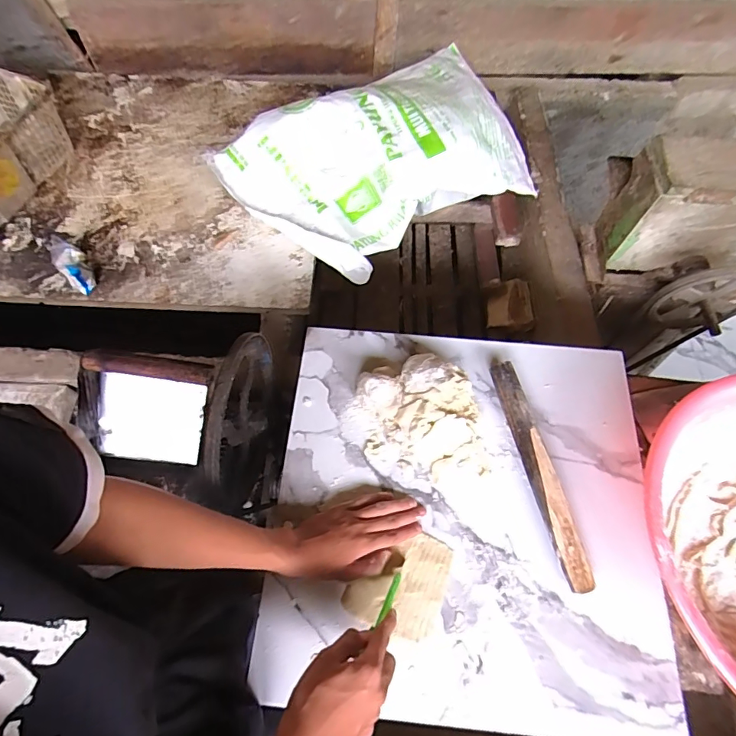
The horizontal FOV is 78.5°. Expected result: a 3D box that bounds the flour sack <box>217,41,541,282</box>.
[{"bbox_3d":[0.060,-0.473,0.999,0.656,0.156,0.429,-37,72,-17],"label":"flour sack"}]

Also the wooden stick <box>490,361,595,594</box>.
[{"bbox_3d":[0.225,0.133,0.599,0.037,0.032,0.295,-11,67,-8],"label":"wooden stick"}]

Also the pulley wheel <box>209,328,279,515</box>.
[{"bbox_3d":[-0.167,0.070,0.626,0.046,0.231,0.227,10,66,2],"label":"pulley wheel"}]

